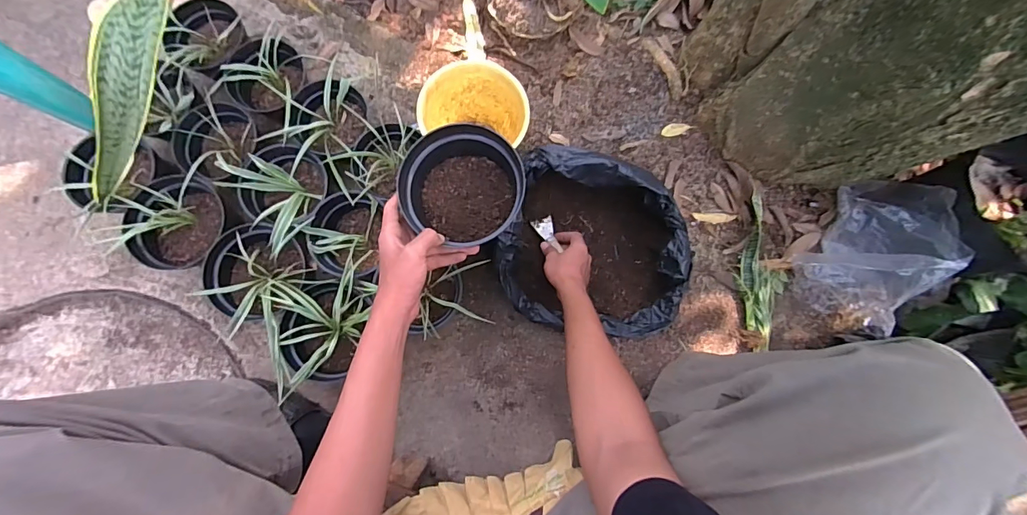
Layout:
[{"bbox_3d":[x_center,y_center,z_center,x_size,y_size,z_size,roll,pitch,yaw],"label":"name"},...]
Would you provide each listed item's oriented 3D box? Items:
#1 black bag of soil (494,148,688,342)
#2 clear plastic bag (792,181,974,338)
[{"bbox_3d":[0.133,-0.014,0.733,0.303,0.148,0.265,11,77,-1],"label":"black bag of soil"},{"bbox_3d":[0.602,-0.006,0.716,0.185,0.173,0.195,42,79,6],"label":"clear plastic bag"}]

